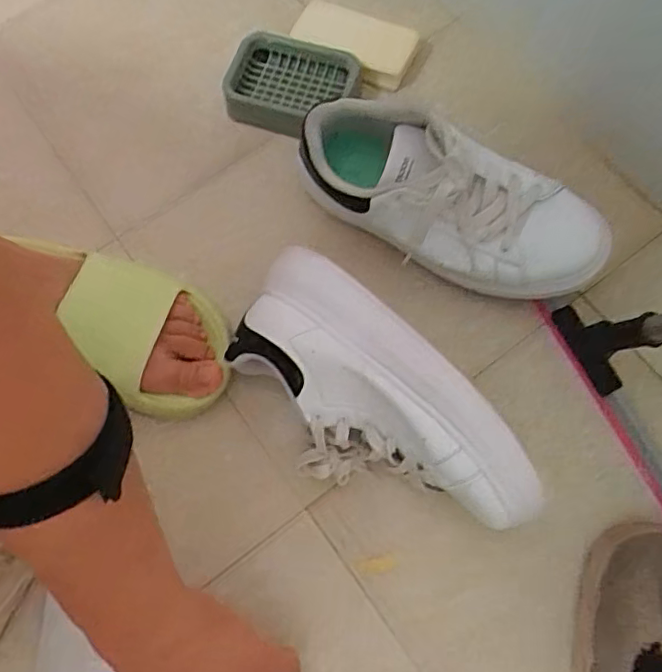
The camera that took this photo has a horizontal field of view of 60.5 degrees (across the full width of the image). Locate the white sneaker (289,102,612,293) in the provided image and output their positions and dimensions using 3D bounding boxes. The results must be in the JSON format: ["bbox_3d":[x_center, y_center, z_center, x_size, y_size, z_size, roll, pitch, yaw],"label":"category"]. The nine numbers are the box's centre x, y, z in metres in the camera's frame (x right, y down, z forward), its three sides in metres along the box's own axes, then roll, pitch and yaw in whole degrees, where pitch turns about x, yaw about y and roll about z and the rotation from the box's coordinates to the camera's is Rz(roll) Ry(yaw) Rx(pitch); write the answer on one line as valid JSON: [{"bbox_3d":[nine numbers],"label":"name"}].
[{"bbox_3d":[0.096,-0.103,0.467,0.248,0.109,0.088,23,74,10],"label":"white sneaker"}]

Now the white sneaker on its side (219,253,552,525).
[{"bbox_3d":[0.026,0.055,0.419,0.110,0.103,0.251,-40,76,-12],"label":"white sneaker on its side"}]

